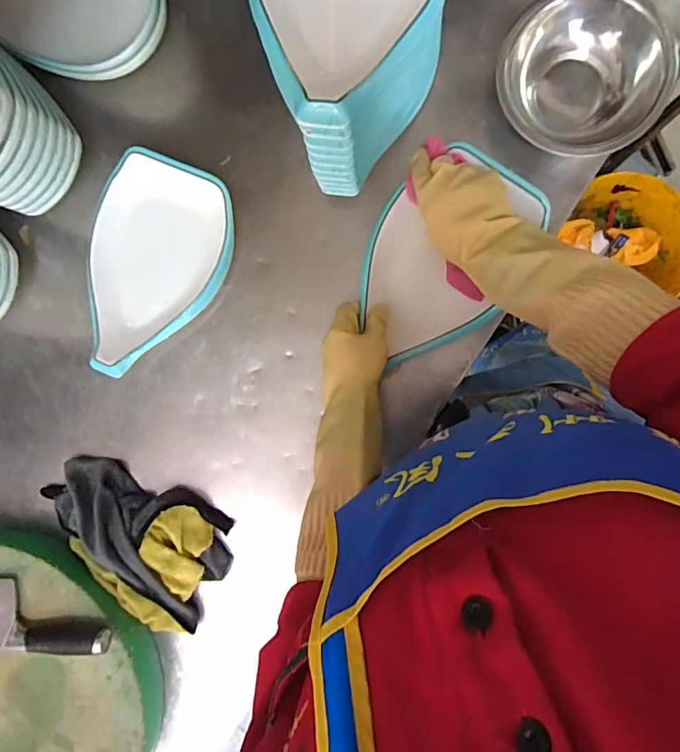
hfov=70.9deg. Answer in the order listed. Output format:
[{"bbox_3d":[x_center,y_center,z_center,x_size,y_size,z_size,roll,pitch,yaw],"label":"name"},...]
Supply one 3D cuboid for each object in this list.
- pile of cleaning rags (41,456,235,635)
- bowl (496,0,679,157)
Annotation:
[{"bbox_3d":[-0.253,0.193,0.598,0.246,0.044,0.159,41,96,3],"label":"pile of cleaning rags"},{"bbox_3d":[0.260,-0.318,0.517,0.173,0.067,0.156,-9,91,7],"label":"bowl"}]

